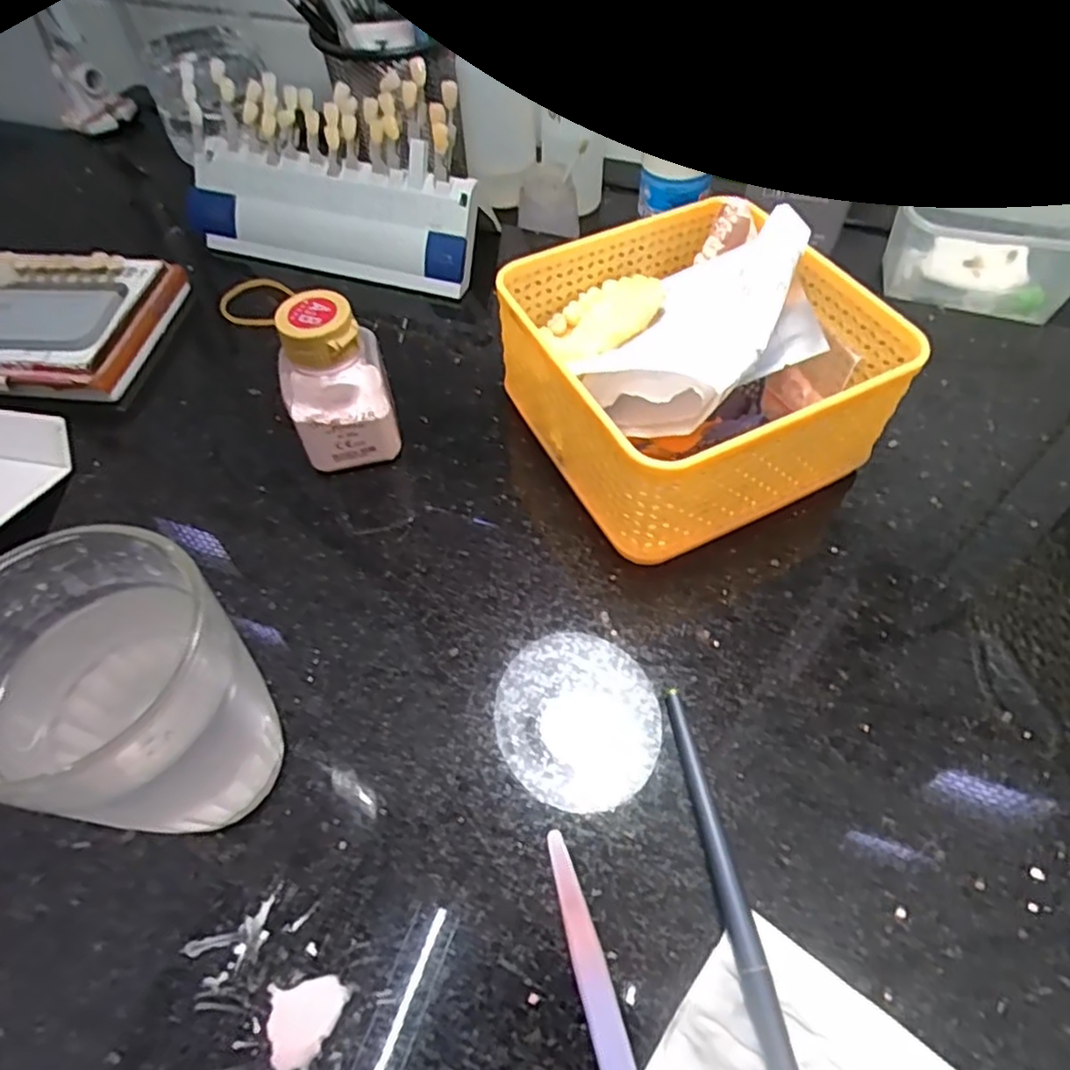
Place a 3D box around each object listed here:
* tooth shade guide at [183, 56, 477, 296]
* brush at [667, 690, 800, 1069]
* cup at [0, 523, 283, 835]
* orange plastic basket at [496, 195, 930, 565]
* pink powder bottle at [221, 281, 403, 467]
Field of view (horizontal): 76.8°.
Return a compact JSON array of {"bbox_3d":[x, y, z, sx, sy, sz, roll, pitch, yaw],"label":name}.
[{"bbox_3d":[-0.114,-0.199,0.383,0.176,0.092,0.032,16,22,13],"label":"tooth shade guide"},{"bbox_3d":[0.062,0.123,0.193,0.009,0.008,0.163,-8,55,-4],"label":"brush"},{"bbox_3d":[-0.112,0.052,0.193,0.064,0.094,0.066,-1,56,1],"label":"cup"},{"bbox_3d":[0.065,-0.073,0.290,0.129,0.073,0.135,-25,58,-15],"label":"orange plastic basket"},{"bbox_3d":[-0.087,-0.065,0.283,0.046,0.081,0.034,-13,56,-8],"label":"pink powder bottle"}]

